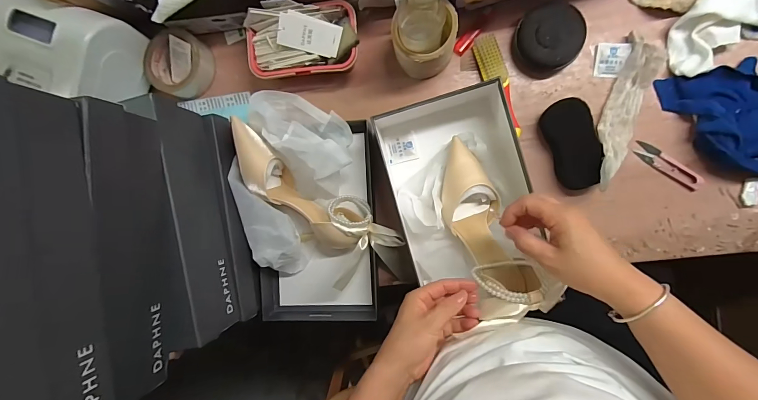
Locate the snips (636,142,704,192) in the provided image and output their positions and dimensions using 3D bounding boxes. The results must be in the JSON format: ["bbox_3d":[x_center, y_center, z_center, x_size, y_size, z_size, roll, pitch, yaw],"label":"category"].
[{"bbox_3d":[0.415,-0.050,0.507,0.098,0.004,0.026,37,95,5],"label":"snips"}]

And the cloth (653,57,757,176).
[{"bbox_3d":[0.498,-0.107,0.474,0.166,0.031,0.161,-13,90,7],"label":"cloth"}]

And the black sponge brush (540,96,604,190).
[{"bbox_3d":[0.278,-0.080,0.505,0.056,0.038,0.125,-19,89,7],"label":"black sponge brush"}]

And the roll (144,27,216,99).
[{"bbox_3d":[-0.329,-0.224,0.583,0.092,0.046,0.102,22,94,6],"label":"roll"}]

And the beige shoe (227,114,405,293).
[{"bbox_3d":[-0.113,0.009,0.536,0.288,0.083,0.115,40,96,5],"label":"beige shoe"}]

